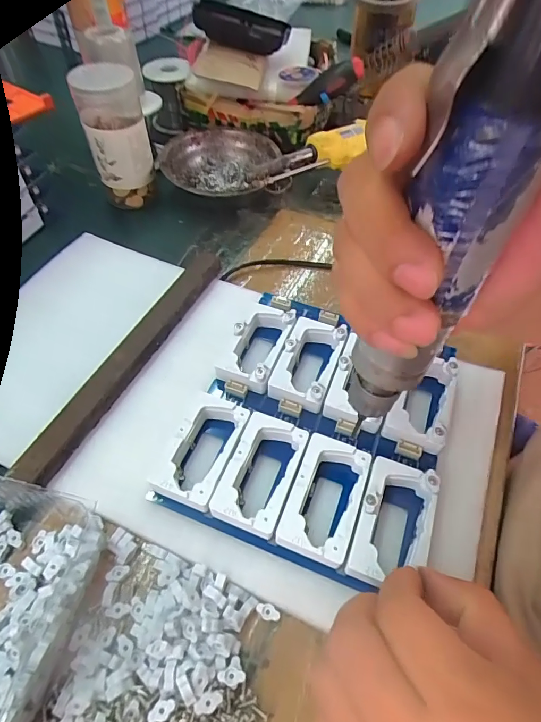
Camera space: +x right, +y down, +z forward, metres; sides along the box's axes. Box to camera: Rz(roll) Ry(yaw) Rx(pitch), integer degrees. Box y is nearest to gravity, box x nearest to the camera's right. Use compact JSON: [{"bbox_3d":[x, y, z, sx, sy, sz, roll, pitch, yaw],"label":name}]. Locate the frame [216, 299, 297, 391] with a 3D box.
[{"bbox_3d":[-0.010,-0.014,0.317,0.041,0.011,0.069,17,55,11],"label":"frame"}]

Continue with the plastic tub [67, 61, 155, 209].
[{"bbox_3d":[-0.154,-0.228,0.429,0.057,0.132,0.062,-13,55,-11],"label":"plastic tub"}]

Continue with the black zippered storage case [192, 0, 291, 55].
[{"bbox_3d":[-0.031,-0.388,0.496,0.105,0.040,0.049,8,53,5],"label":"black zippered storage case"}]

